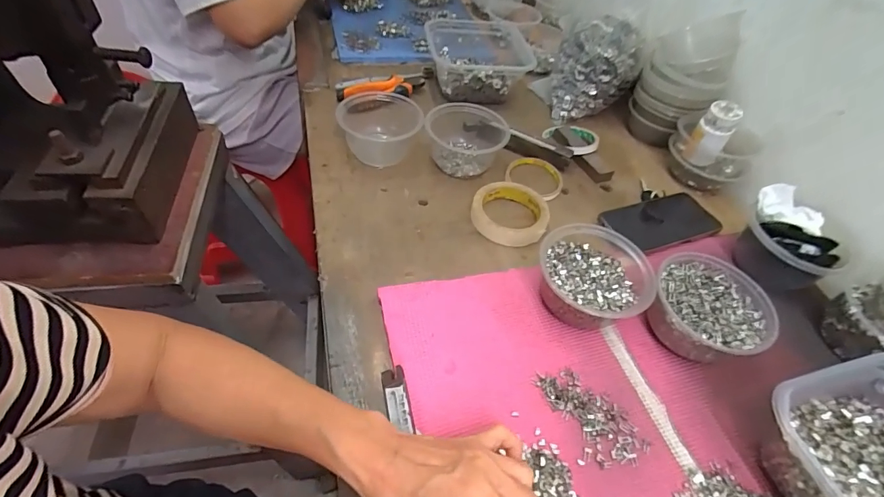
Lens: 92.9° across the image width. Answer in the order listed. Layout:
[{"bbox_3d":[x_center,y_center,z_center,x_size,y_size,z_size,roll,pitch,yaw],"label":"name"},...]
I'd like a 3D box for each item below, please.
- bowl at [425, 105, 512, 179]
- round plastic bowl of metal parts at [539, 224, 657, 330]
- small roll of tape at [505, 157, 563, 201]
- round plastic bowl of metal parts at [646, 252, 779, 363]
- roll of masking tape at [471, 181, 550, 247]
[{"bbox_3d":[0.037,-0.162,0.607,0.109,0.062,0.115,3,49,-3],"label":"bowl"},{"bbox_3d":[0.161,0.035,0.450,0.116,0.058,0.110,3,49,-3],"label":"round plastic bowl of metal parts"},{"bbox_3d":[0.139,-0.106,0.614,0.082,0.016,0.069,33,54,20],"label":"small roll of tape"},{"bbox_3d":[0.274,0.067,0.441,0.113,0.057,0.108,3,49,-3],"label":"round plastic bowl of metal parts"},{"bbox_3d":[0.088,-0.048,0.546,0.096,0.021,0.094,3,49,-3],"label":"roll of masking tape"}]

